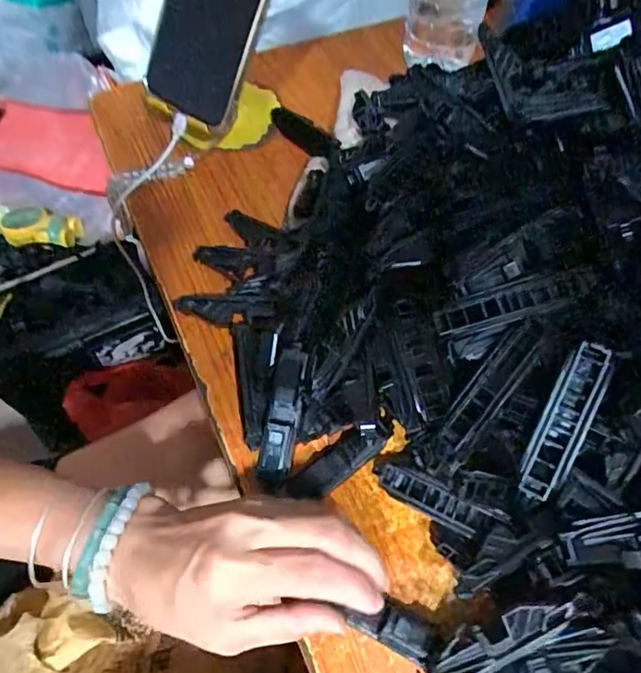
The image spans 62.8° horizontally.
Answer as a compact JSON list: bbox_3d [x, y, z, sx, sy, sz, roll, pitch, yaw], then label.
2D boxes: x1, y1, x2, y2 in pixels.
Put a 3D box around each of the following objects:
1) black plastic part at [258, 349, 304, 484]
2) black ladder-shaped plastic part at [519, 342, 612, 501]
[{"bbox_3d":[-0.022,0.045,0.300,0.018,0.019,0.074,8,79,3],"label":"black plastic part"},{"bbox_3d":[0.112,0.039,0.244,0.018,0.012,0.074,22,97,12],"label":"black ladder-shaped plastic part"}]

